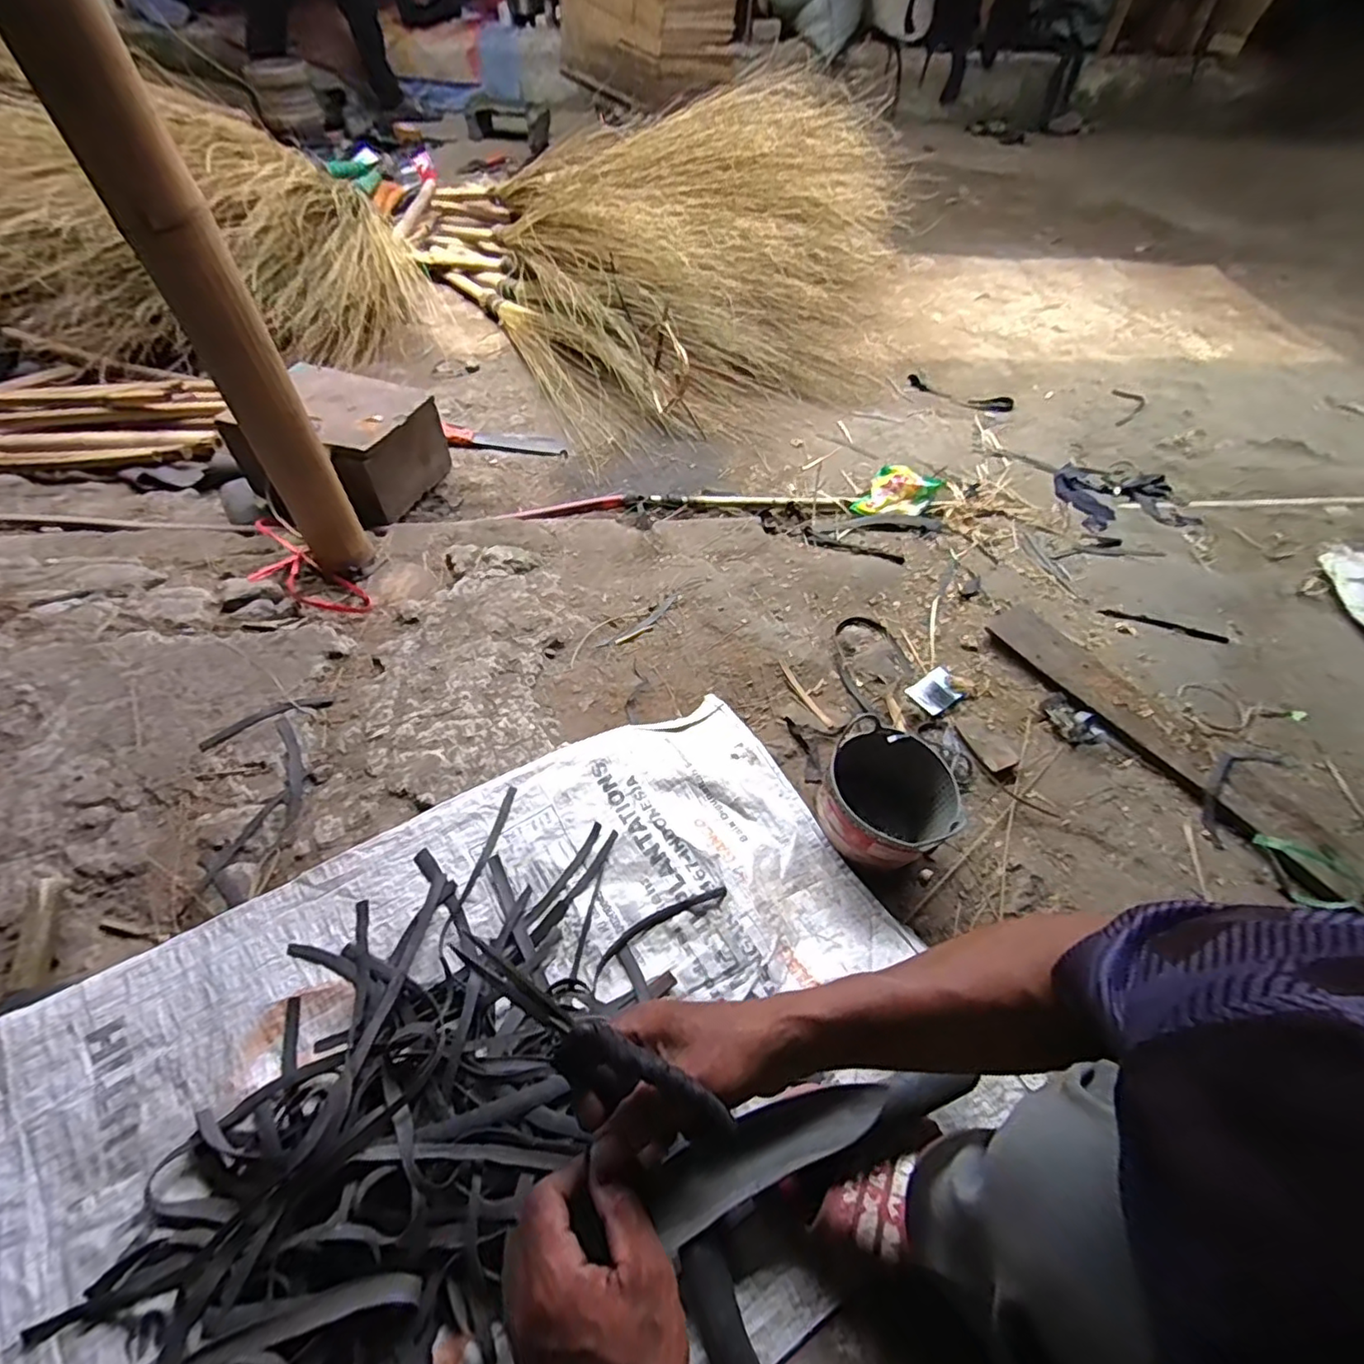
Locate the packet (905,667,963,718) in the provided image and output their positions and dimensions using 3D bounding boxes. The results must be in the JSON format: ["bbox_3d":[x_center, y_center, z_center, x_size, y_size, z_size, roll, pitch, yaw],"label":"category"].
[{"bbox_3d":[0.388,0.014,0.913,0.082,0.011,0.058,-31,71,-15],"label":"packet"}]

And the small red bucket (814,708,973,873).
[{"bbox_3d":[0.246,0.149,0.737,0.144,0.104,0.150,3,53,-4],"label":"small red bucket"}]

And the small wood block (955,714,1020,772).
[{"bbox_3d":[0.430,0.084,0.853,0.049,0.008,0.091,-17,57,-18],"label":"small wood block"}]

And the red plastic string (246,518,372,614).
[{"bbox_3d":[-0.625,-0.176,0.964,0.308,0.039,0.107,35,58,19],"label":"red plastic string"}]

